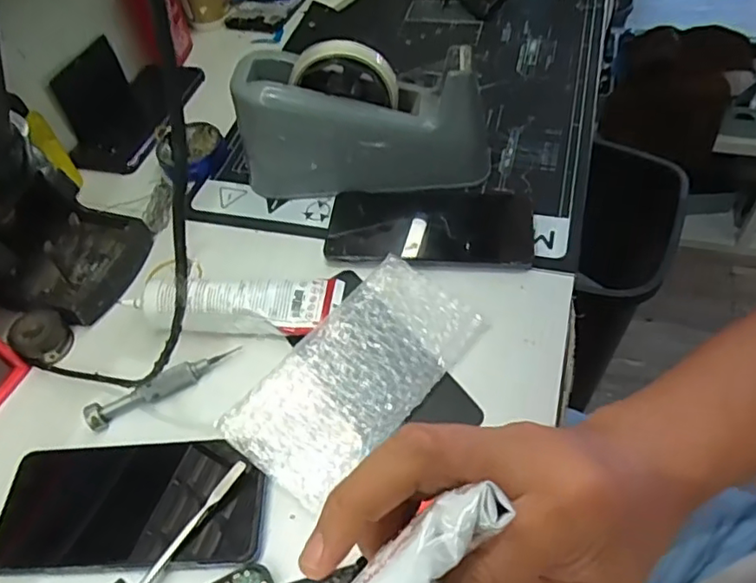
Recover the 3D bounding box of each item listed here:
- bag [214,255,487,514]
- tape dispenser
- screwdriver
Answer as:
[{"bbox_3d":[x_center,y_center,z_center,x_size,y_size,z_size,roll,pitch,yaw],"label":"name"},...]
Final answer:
[{"bbox_3d":[-0.013,0.053,0.400,0.081,0.024,0.172,32,61,27],"label":"bag"},{"bbox_3d":[-0.012,-0.141,0.493,0.202,0.104,0.060,2,53,7],"label":"tape dispenser"},{"bbox_3d":[-0.145,0.063,0.409,0.105,0.017,0.016,-24,54,-13],"label":"screwdriver"}]

